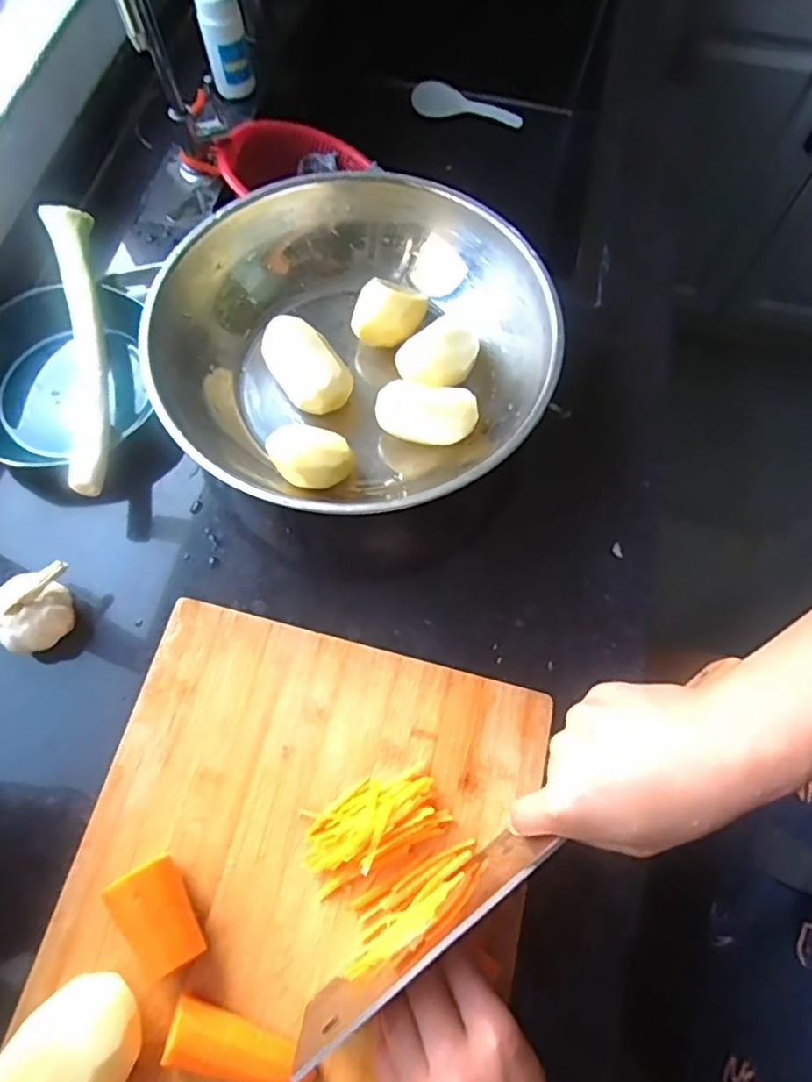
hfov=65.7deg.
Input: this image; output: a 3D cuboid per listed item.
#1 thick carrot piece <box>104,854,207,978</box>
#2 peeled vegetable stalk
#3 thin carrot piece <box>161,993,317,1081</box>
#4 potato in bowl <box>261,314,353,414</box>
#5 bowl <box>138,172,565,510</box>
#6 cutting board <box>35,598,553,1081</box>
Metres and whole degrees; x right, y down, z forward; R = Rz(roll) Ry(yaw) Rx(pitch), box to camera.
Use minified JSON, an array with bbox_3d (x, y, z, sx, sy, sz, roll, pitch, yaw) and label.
[{"bbox_3d":[-0.140,0.214,0.360,0.034,0.034,0.056,-29,72,-11],"label":"thick carrot piece"},{"bbox_3d":[-0.254,-0.157,0.492,0.034,0.025,0.267,-14,70,-6],"label":"peeled vegetable stalk"},{"bbox_3d":[-0.089,0.275,0.338,0.078,0.026,0.024,19,70,6],"label":"thin carrot piece"},{"bbox_3d":[-0.083,-0.141,0.516,0.050,0.044,0.088,-33,73,-13],"label":"potato in bowl"},{"bbox_3d":[-0.038,-0.152,0.509,0.301,0.085,0.298,0,69,-1],"label":"bowl"},{"bbox_3d":[-0.075,0.237,0.367,0.262,0.023,0.362,15,69,5],"label":"cutting board"}]

